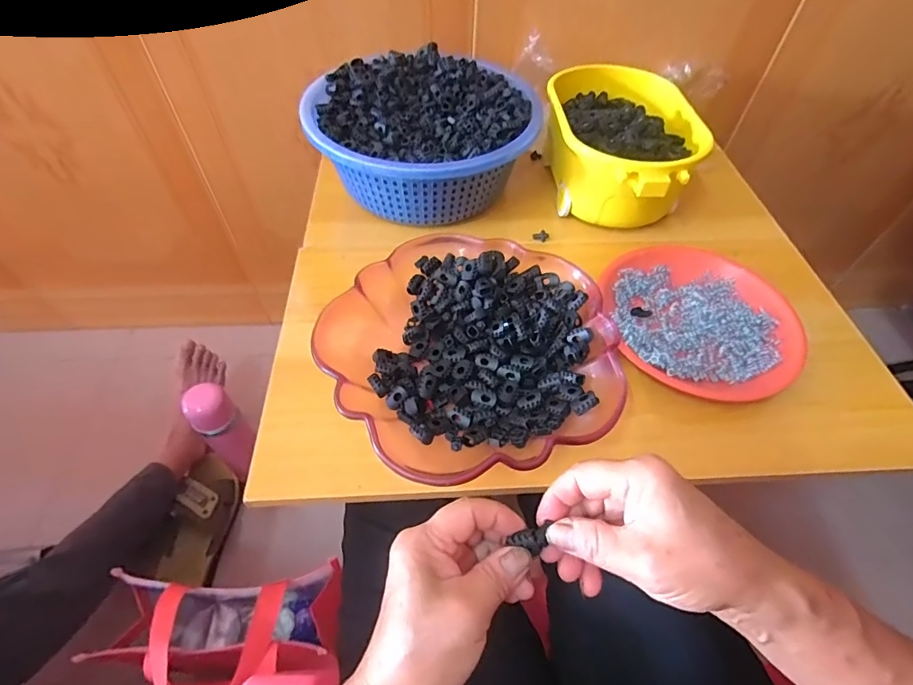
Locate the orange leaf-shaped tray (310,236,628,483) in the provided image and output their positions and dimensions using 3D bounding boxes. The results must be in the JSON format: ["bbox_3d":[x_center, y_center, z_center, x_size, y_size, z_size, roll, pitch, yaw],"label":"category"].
[{"bbox_3d":[0.016,0.003,0.410,0.241,0.054,0.243,-28,59,-21],"label":"orange leaf-shaped tray"}]

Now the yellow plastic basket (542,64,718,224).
[{"bbox_3d":[0.200,-0.247,0.576,0.174,0.093,0.245,5,53,2],"label":"yellow plastic basket"}]

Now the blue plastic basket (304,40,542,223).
[{"bbox_3d":[-0.039,-0.256,0.565,0.269,0.092,0.244,-13,55,-11],"label":"blue plastic basket"}]

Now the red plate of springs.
[{"bbox_3d":[0.246,-0.024,0.472,0.178,0.030,0.186,1,53,-1],"label":"red plate of springs"}]

